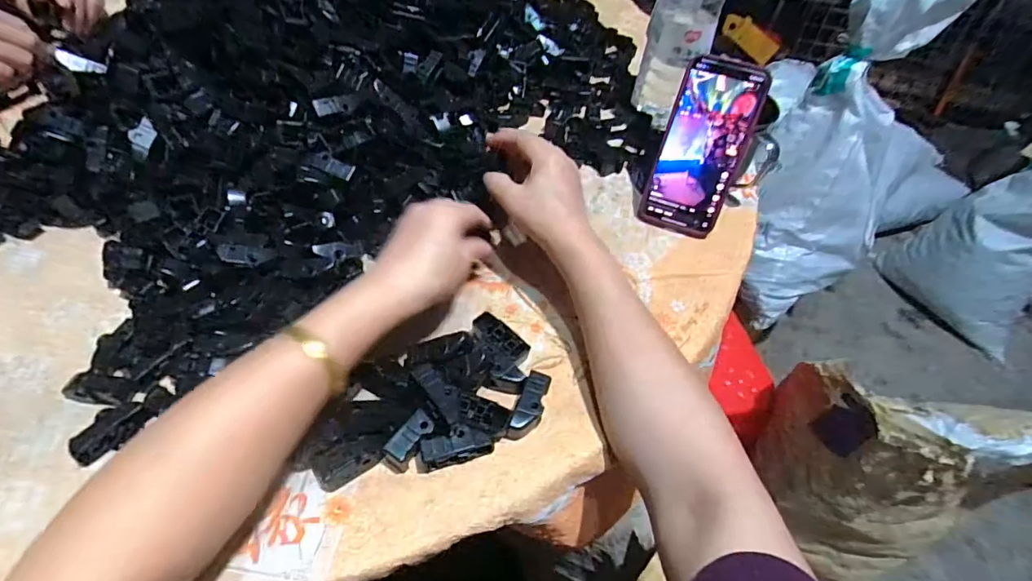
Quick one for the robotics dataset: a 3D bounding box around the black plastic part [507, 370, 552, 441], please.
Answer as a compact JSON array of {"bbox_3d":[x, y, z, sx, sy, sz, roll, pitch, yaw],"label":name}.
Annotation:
[{"bbox_3d":[0.011,0.085,0.360,0.019,0.021,0.051,21,69,12],"label":"black plastic part"}]

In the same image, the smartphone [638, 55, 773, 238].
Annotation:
[{"bbox_3d":[0.180,-0.136,0.474,0.074,0.161,0.007,20,20,15],"label":"smartphone"}]

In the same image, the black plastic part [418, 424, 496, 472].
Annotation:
[{"bbox_3d":[-0.044,0.108,0.337,0.051,0.025,0.019,-14,55,-13],"label":"black plastic part"}]

